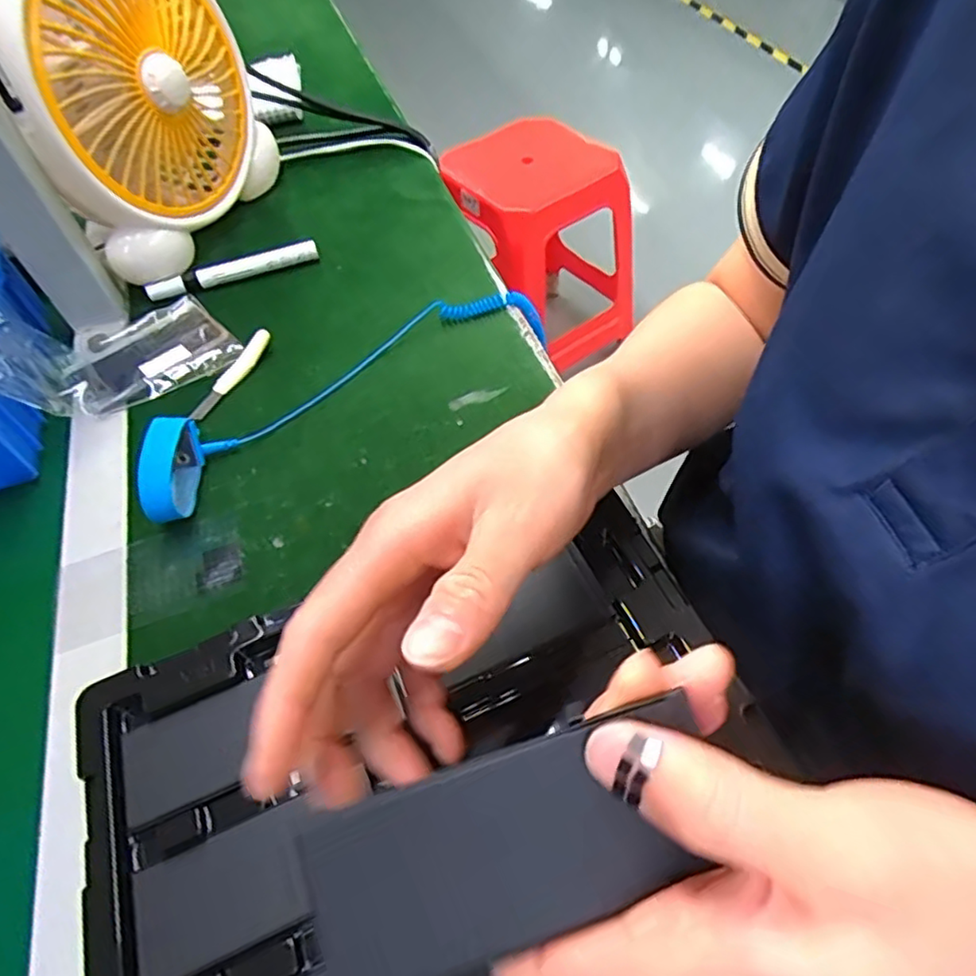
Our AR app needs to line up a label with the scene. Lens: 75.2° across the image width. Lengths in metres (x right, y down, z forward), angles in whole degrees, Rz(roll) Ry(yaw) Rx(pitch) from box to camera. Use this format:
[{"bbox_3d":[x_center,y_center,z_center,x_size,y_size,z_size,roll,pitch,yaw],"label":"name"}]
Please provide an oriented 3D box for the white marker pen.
[{"bbox_3d":[-0.214,-0.184,0.532,0.140,0.015,0.014,-19,55,-10],"label":"white marker pen"}]

